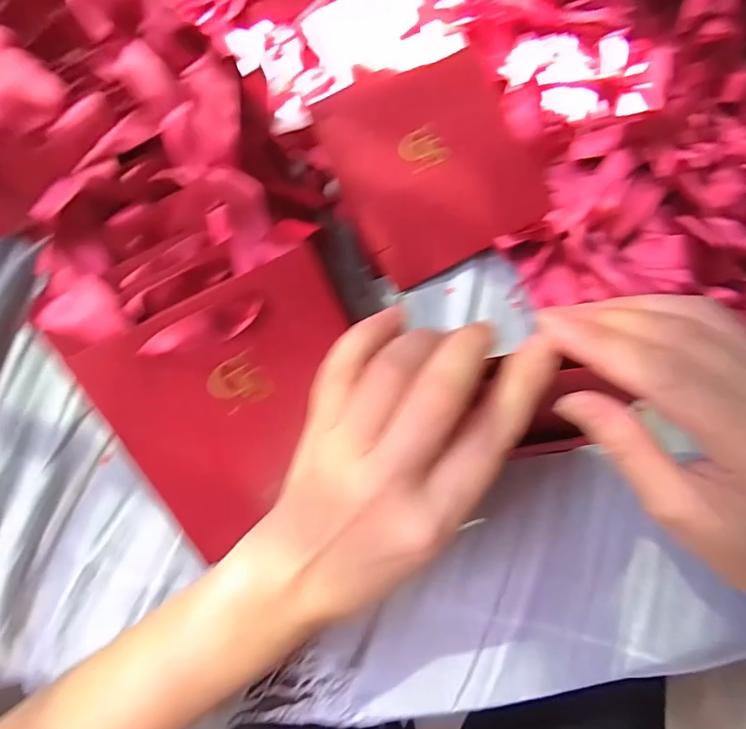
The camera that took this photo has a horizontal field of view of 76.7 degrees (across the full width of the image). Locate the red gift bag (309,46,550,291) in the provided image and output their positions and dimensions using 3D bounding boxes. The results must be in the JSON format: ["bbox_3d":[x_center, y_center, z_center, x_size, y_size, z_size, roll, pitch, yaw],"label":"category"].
[{"bbox_3d":[0.044,-0.157,0.364,0.141,0.023,0.160,-24,89,-2],"label":"red gift bag"}]

